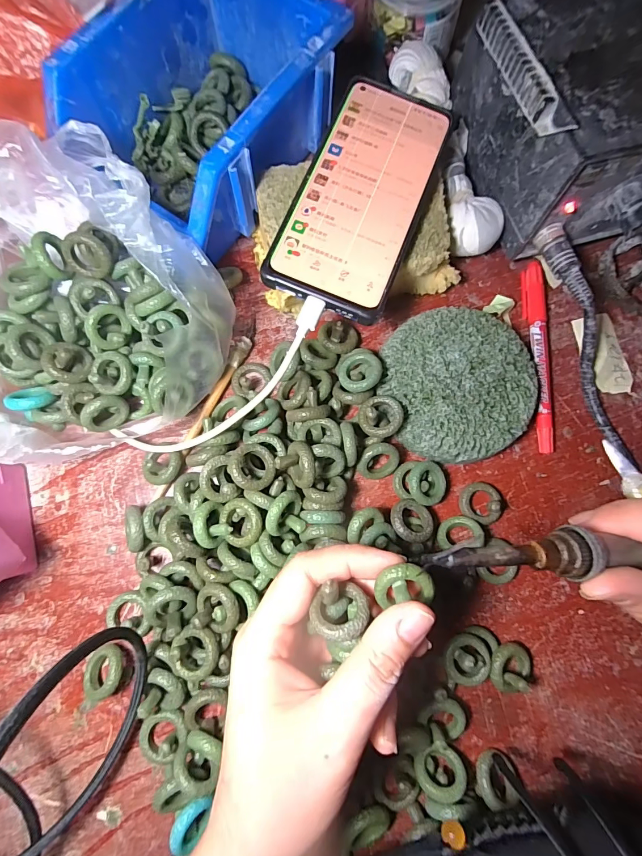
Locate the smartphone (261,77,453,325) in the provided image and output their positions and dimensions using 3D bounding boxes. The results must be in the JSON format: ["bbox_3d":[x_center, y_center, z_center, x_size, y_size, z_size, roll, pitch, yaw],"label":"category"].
[{"bbox_3d":[0.026,-0.146,0.237,0.078,0.005,0.160,21,78,0],"label":"smartphone"}]

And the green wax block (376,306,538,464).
[{"bbox_3d":[0.090,-0.030,0.252,0.096,0.019,0.098,-23,86,-6],"label":"green wax block"}]

